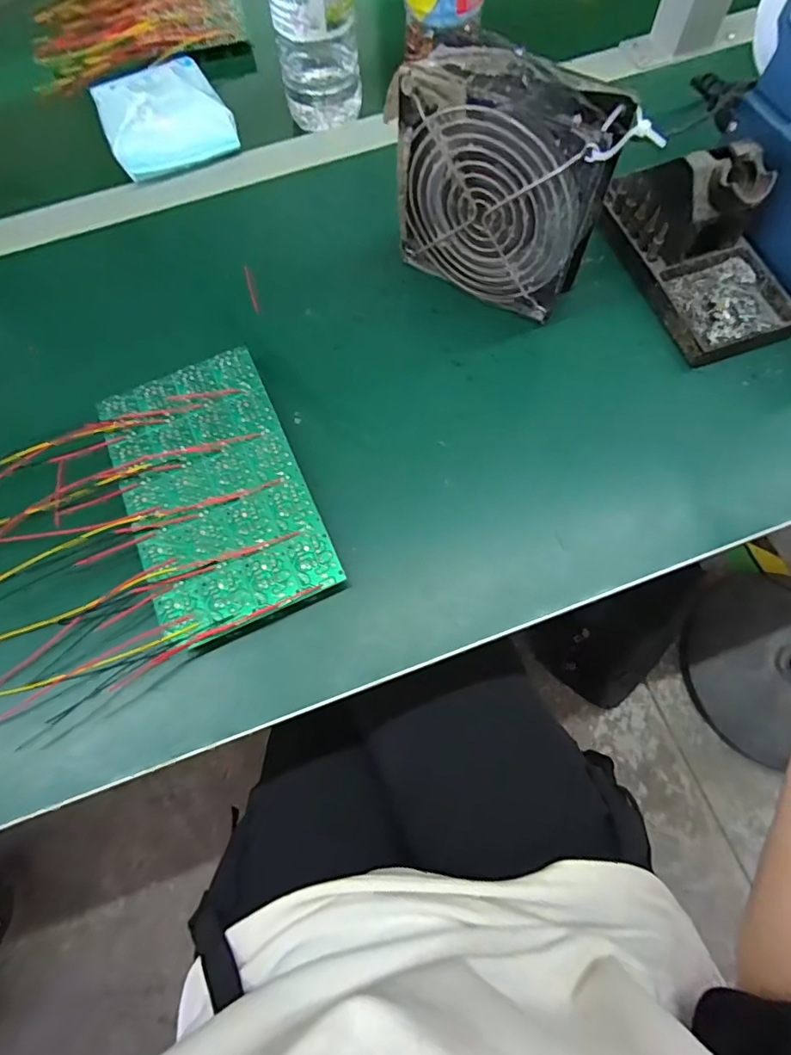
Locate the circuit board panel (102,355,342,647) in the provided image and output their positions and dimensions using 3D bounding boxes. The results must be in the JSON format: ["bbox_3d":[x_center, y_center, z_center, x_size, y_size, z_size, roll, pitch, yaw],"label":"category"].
[{"bbox_3d":[-0.109,-0.023,0.303,0.099,0.013,0.169,-24,71,-7],"label":"circuit board panel"}]

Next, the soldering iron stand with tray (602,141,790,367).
[{"bbox_3d":[0.208,-0.183,0.326,0.079,0.075,0.134,-22,70,-6],"label":"soldering iron stand with tray"}]

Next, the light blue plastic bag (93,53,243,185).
[{"bbox_3d":[-0.193,-0.340,0.413,0.098,0.036,0.105,-29,71,-9],"label":"light blue plastic bag"}]

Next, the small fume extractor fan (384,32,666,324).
[{"bbox_3d":[0.065,-0.200,0.307,0.129,0.121,0.042,30,73,12],"label":"small fume extractor fan"}]

